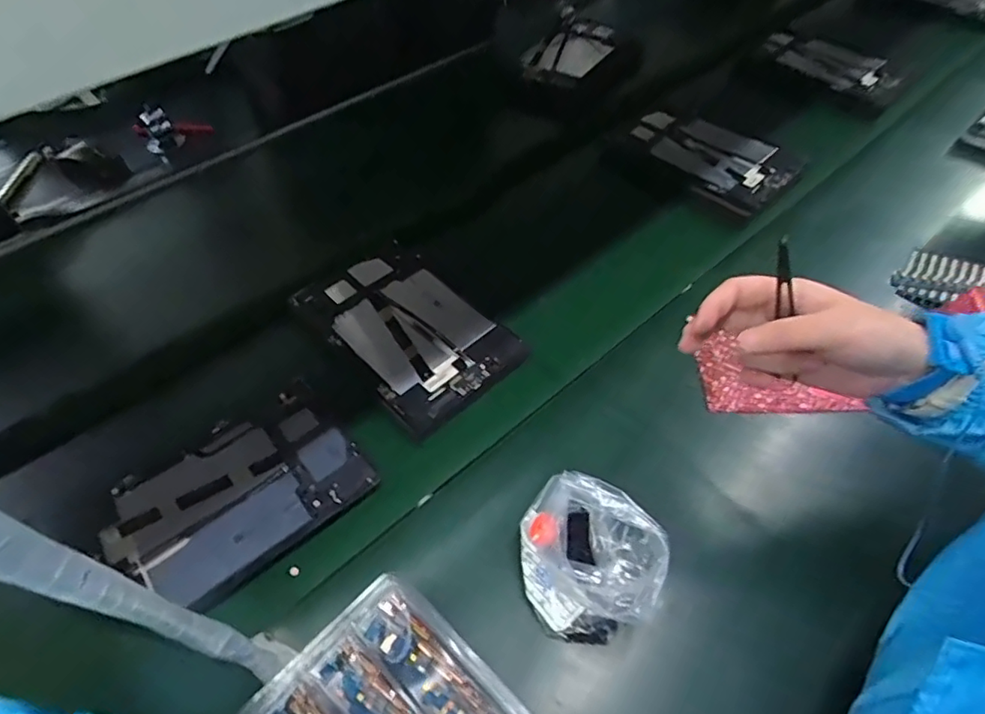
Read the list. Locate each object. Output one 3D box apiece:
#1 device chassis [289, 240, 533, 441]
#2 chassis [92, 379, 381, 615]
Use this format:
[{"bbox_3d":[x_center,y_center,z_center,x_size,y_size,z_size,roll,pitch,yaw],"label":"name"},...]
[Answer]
[{"bbox_3d":[-0.098,-0.036,0.617,0.150,0.014,0.250,-38,59,-26],"label":"device chassis"},{"bbox_3d":[-0.226,0.122,0.502,0.207,0.014,0.145,-33,57,-23],"label":"chassis"}]

